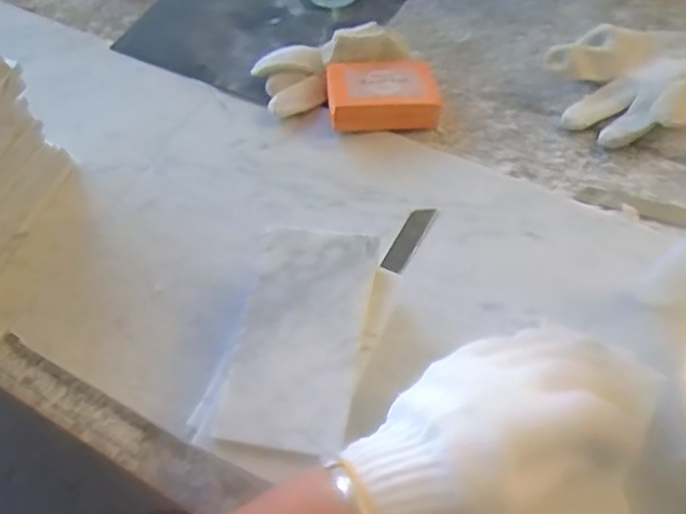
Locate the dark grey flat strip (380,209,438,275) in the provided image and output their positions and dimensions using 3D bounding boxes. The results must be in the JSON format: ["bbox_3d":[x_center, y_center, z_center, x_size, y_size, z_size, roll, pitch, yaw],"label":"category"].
[{"bbox_3d":[0.051,-0.014,0.510,0.017,0.004,0.061,31,69,4],"label":"dark grey flat strip"}]

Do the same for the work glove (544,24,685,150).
[{"bbox_3d":[0.264,-0.161,0.571,0.178,0.033,0.118,-32,62,-15],"label":"work glove"}]

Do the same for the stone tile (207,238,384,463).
[{"bbox_3d":[-0.026,0.048,0.417,0.076,0.011,0.144,7,60,9],"label":"stone tile"}]

